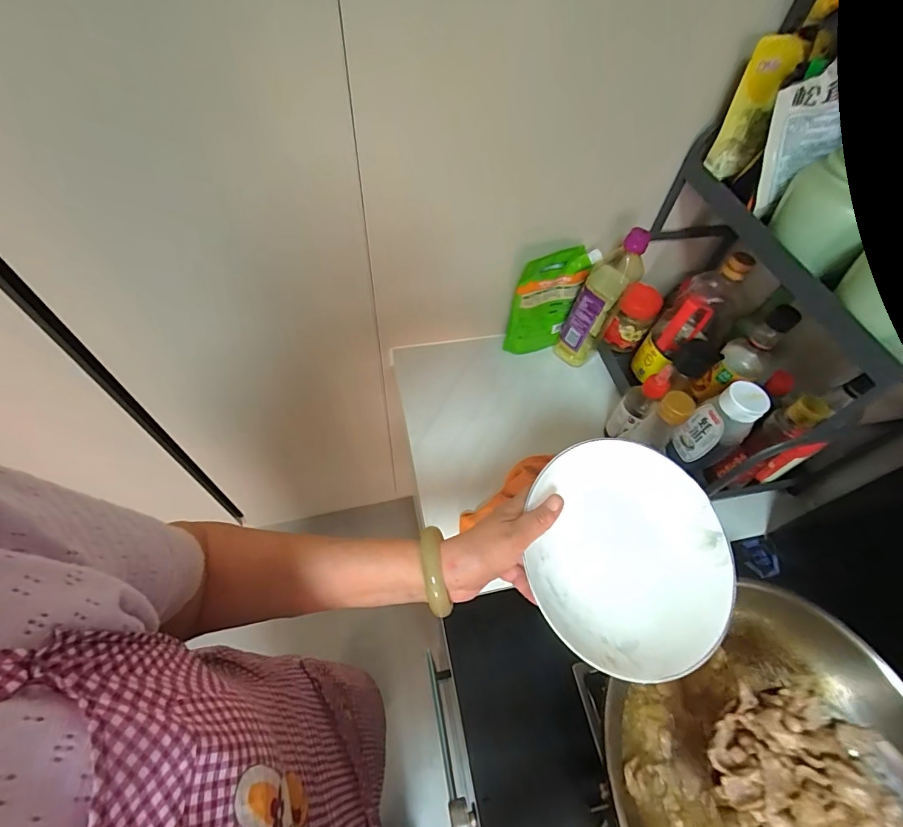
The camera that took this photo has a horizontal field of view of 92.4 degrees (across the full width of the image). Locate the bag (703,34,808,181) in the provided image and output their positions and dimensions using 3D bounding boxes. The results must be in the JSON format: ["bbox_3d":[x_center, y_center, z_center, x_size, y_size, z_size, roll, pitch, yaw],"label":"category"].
[{"bbox_3d":[0.376,-0.376,0.546,0.067,0.150,0.021,4,56,-1],"label":"bag"}]

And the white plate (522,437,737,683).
[{"bbox_3d":[0.155,0.125,0.399,0.191,0.040,0.191,4,69,-11],"label":"white plate"}]

